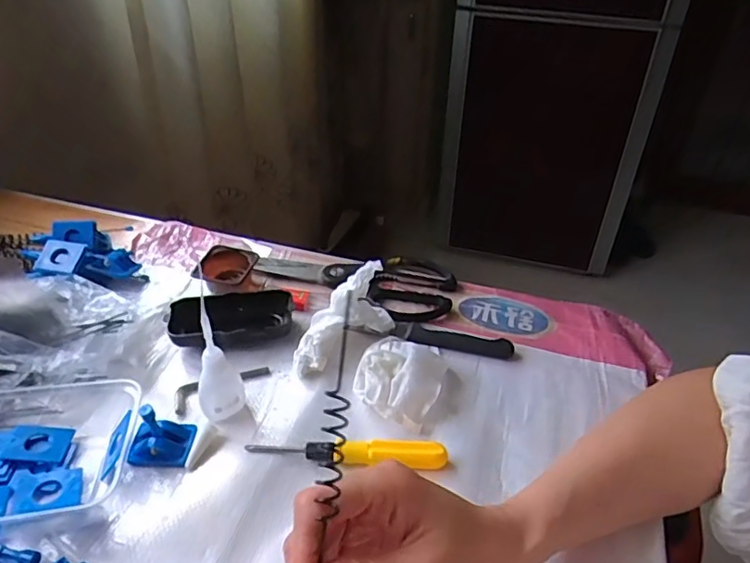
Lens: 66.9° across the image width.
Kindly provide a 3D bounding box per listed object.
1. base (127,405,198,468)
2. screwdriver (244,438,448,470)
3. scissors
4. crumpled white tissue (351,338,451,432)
[{"bbox_3d":[-0.156,0.108,0.409,0.042,0.045,0.033,4,38,2],"label":"base"},{"bbox_3d":[-0.020,0.123,0.410,0.141,0.016,0.016,3,38,1],"label":"screwdriver"},{"bbox_3d":[-0.022,-0.002,0.571,0.199,0.011,0.096,9,38,9],"label":"scissors"},{"bbox_3d":[0.022,0.075,0.462,0.065,0.030,0.090,13,39,13],"label":"crumpled white tissue"}]

